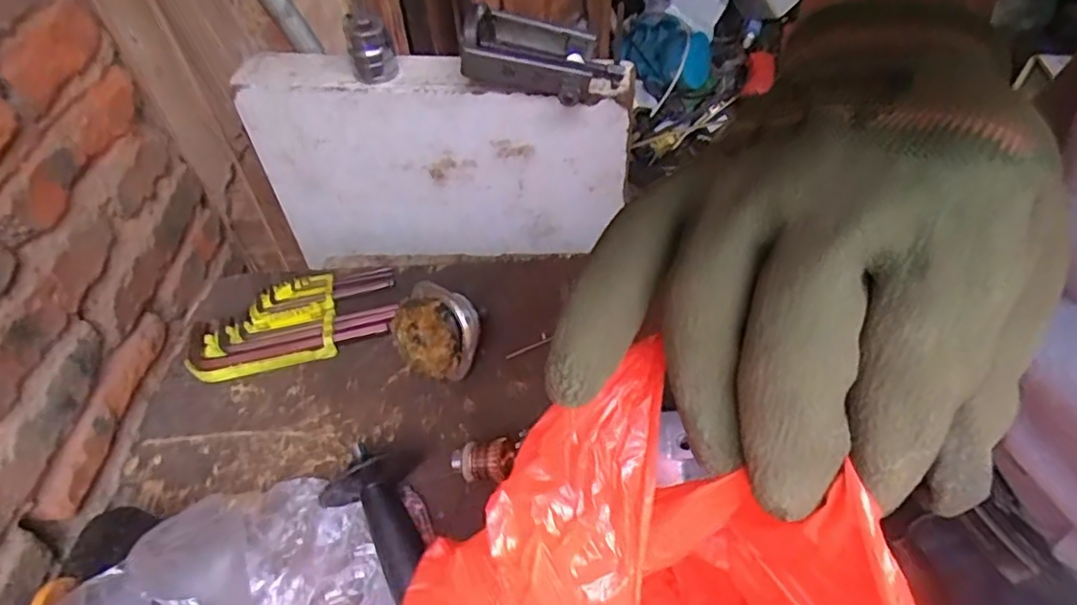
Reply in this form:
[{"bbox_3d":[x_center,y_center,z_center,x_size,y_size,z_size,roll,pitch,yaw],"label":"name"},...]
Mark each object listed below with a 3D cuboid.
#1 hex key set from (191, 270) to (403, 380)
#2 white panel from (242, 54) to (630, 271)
[{"bbox_3d":[-0.207,0.017,0.529,0.168,0.013,0.085,-17,53,-11],"label":"hex key set"},{"bbox_3d":[-0.095,-0.127,0.605,0.352,0.216,0.033,1,46,9],"label":"white panel"}]

